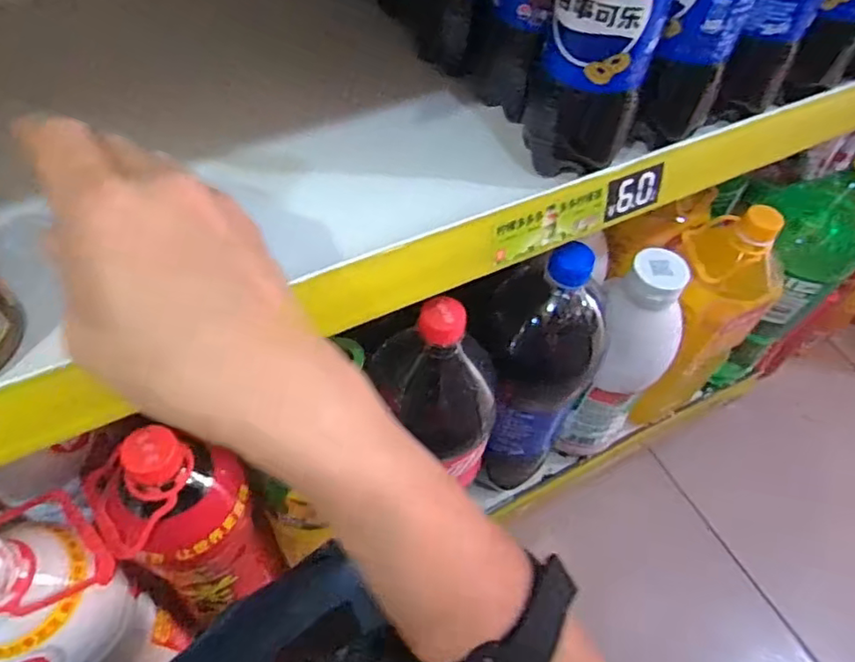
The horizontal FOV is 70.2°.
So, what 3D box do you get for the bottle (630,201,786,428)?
[{"bbox_3d":[0.269,-0.008,0.616,0.106,0.282,0.082,-17,57,-16],"label":"bottle"}]

